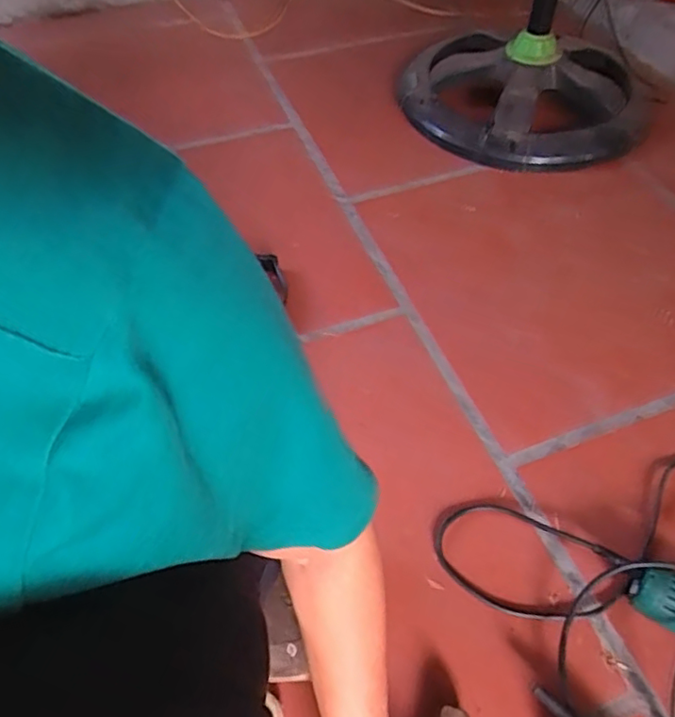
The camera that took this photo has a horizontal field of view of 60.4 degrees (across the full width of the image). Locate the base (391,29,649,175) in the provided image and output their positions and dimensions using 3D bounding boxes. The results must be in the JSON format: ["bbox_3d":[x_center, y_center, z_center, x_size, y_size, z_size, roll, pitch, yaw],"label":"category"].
[{"bbox_3d":[0.366,-0.544,1.121,0.469,0.123,0.442,12,54,9],"label":"base"}]

